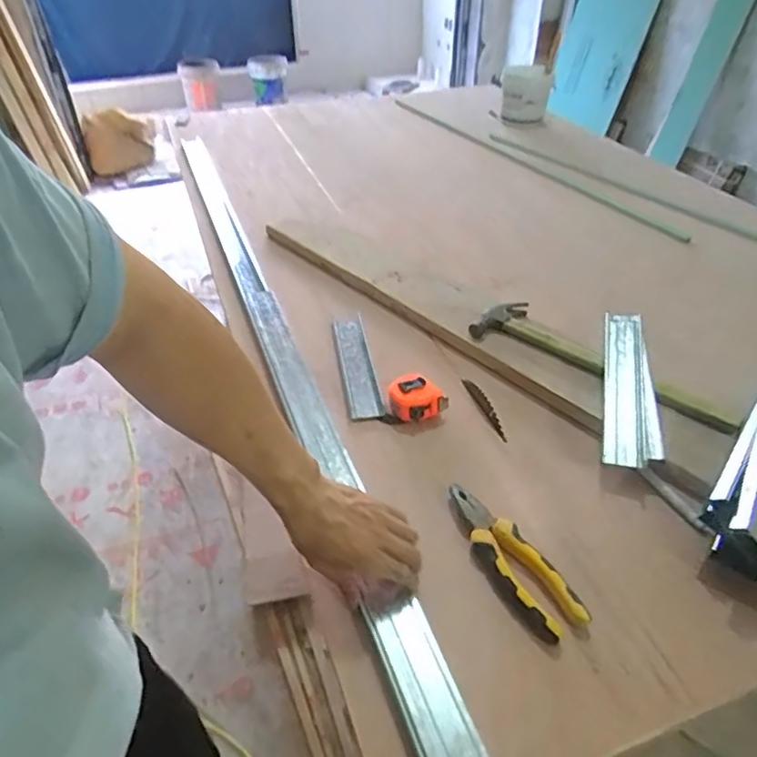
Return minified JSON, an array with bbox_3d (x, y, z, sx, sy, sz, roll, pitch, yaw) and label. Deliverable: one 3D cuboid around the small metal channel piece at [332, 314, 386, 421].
[{"bbox_3d":[-0.033,-0.021,0.891,0.048,0.017,0.243,-4,38,-9],"label":"small metal channel piece"}]

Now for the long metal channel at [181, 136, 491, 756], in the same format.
[{"bbox_3d":[-0.150,-0.066,0.890,0.059,0.023,1.689,-12,41,-18],"label":"long metal channel"}]

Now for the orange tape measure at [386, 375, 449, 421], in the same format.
[{"bbox_3d":[0.055,0.025,0.806,0.084,0.038,0.068,5,37,3],"label":"orange tape measure"}]

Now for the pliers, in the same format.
[{"bbox_3d":[0.137,0.190,0.622,0.060,0.026,0.190,-18,42,-24],"label":"pliers"}]

